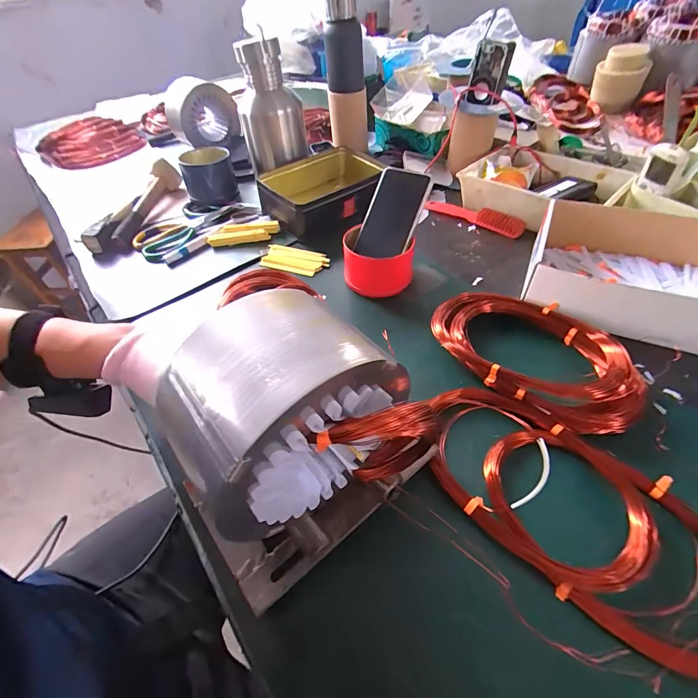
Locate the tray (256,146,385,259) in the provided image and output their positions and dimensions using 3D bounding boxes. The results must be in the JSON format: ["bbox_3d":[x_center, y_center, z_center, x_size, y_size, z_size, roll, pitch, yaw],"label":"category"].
[{"bbox_3d":[-0.037,-0.295,0.673,0.234,0.075,0.161,-31,53,-19],"label":"tray"}]

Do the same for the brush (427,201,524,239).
[{"bbox_3d":[0.225,-0.245,0.647,0.180,0.022,0.038,34,60,30],"label":"brush"}]

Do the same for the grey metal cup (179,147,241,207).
[{"bbox_3d":[-0.274,-0.338,0.704,0.094,0.083,0.089,-3,49,4],"label":"grey metal cup"}]

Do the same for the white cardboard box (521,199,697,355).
[{"bbox_3d":[0.385,-0.101,0.473,0.261,0.076,0.199,17,53,20],"label":"white cardboard box"}]

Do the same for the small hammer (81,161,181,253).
[{"bbox_3d":[-0.413,-0.284,0.699,0.061,0.045,0.267,4,50,9],"label":"small hammer"}]

